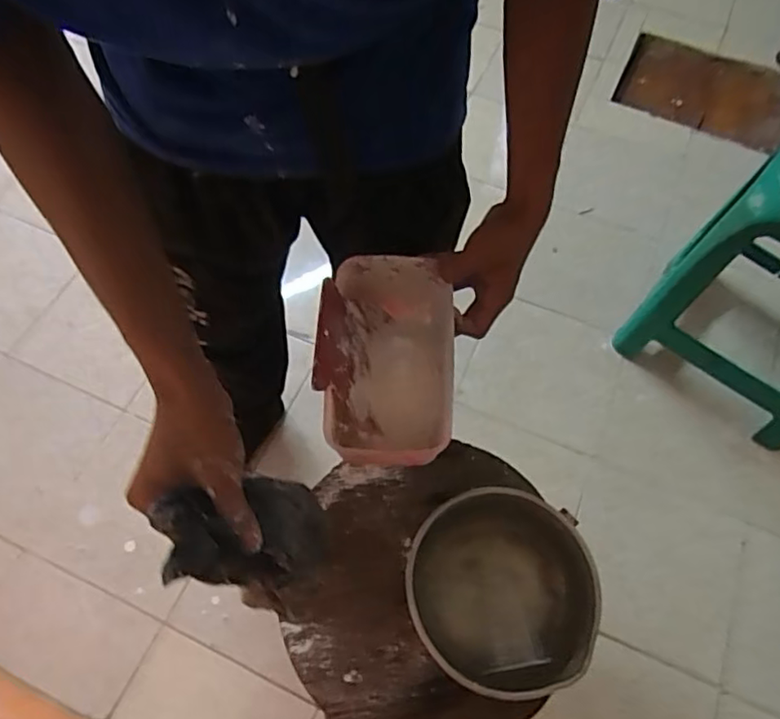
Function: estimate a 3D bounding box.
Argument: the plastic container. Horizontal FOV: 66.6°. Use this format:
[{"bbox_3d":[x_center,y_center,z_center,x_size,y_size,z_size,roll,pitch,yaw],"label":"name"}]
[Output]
[{"bbox_3d":[0.000,0.002,0.558,0.109,0.095,0.171,3,62,2],"label":"plastic container"}]

